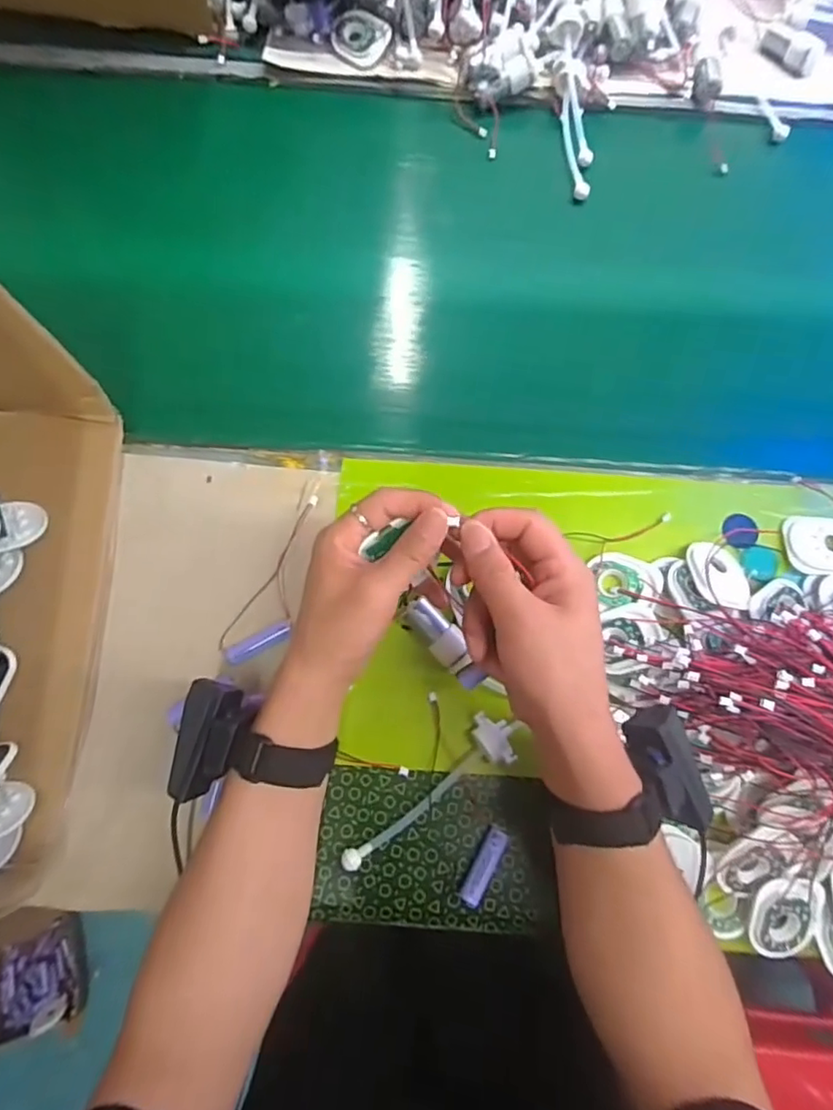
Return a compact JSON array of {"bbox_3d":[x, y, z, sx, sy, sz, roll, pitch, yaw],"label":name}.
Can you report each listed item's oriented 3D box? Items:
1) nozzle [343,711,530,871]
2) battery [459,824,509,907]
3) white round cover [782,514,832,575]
[{"bbox_3d":[0.008,0.159,0.405,0.150,0.020,0.036,-32,77,-9],"label":"nozzle"},{"bbox_3d":[0.047,0.213,0.400,0.015,0.014,0.051,25,75,7],"label":"battery"},{"bbox_3d":[0.319,-0.008,0.462,0.055,0.014,0.049,-5,74,-2],"label":"white round cover"}]

